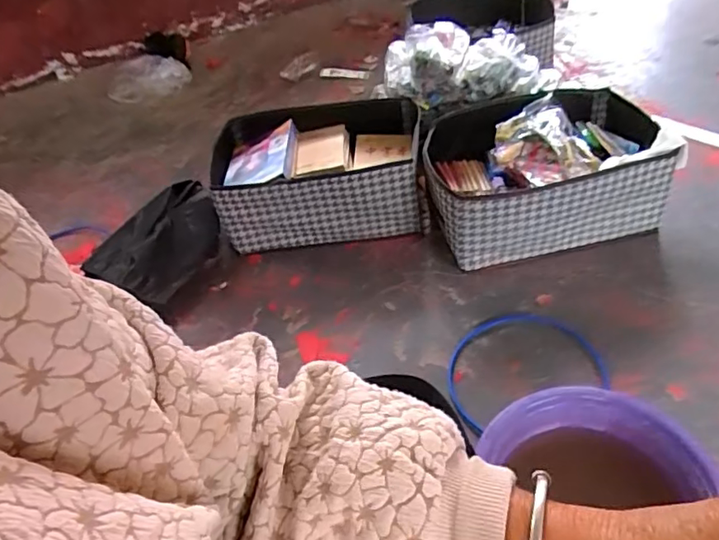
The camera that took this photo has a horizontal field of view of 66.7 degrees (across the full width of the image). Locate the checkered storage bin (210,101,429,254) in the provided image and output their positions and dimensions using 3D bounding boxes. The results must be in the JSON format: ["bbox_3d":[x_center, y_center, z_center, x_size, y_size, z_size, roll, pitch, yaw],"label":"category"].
[{"bbox_3d":[-0.082,-0.217,1.247,0.444,0.185,0.323,-6,43,3],"label":"checkered storage bin"}]

